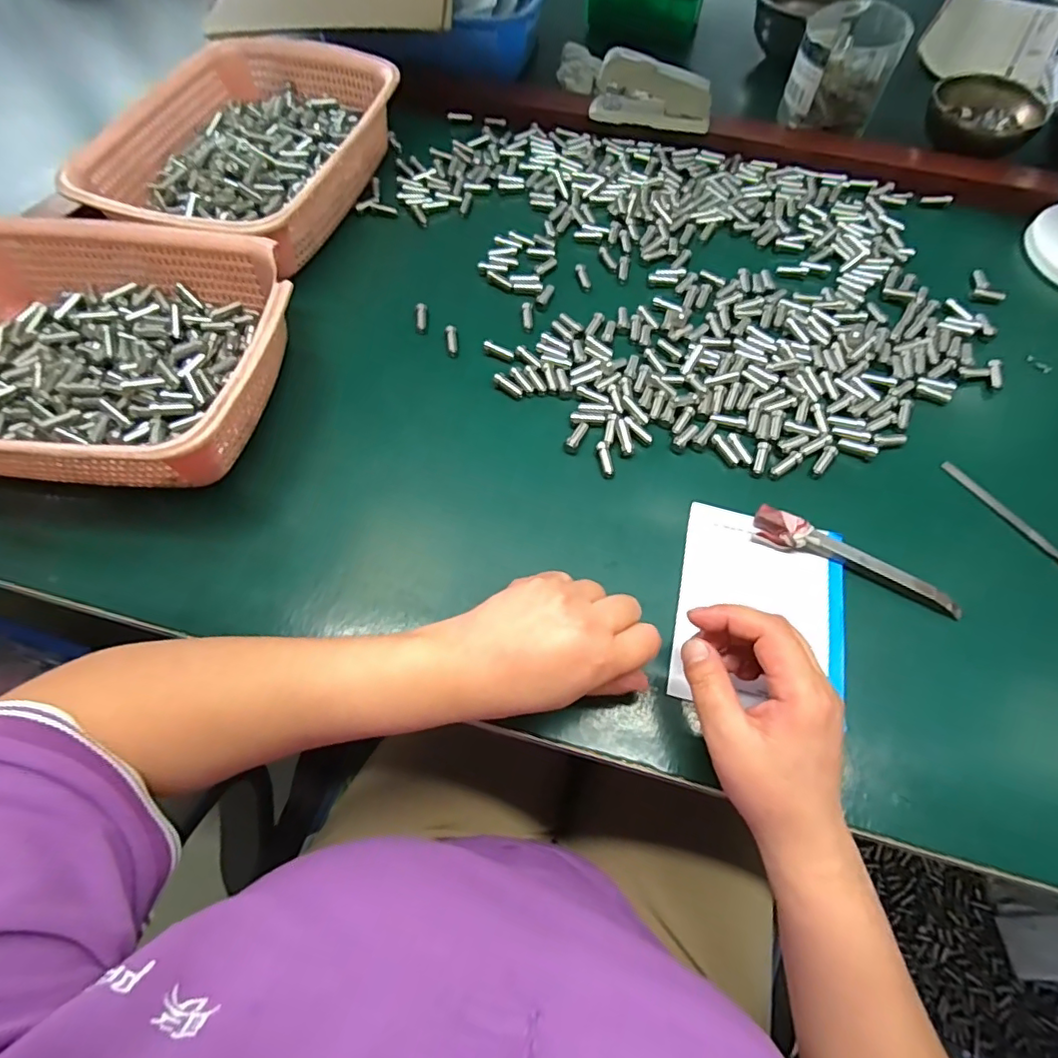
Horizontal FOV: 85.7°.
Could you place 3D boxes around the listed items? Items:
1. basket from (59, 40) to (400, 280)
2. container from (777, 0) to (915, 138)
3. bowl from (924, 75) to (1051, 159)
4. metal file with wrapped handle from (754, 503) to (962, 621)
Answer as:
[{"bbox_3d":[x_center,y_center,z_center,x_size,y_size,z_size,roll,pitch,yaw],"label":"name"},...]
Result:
[{"bbox_3d":[-0.266,-0.363,0.556,0.218,0.072,0.308,14,63,7],"label":"basket"},{"bbox_3d":[0.341,-0.500,0.621,0.101,0.082,0.106,18,64,9],"label":"container"},{"bbox_3d":[0.487,-0.440,0.618,0.110,0.047,0.110,0,62,0],"label":"bowl"},{"bbox_3d":[0.217,0.025,0.383,0.136,0.017,0.021,29,66,14],"label":"metal file with wrapped handle"}]

